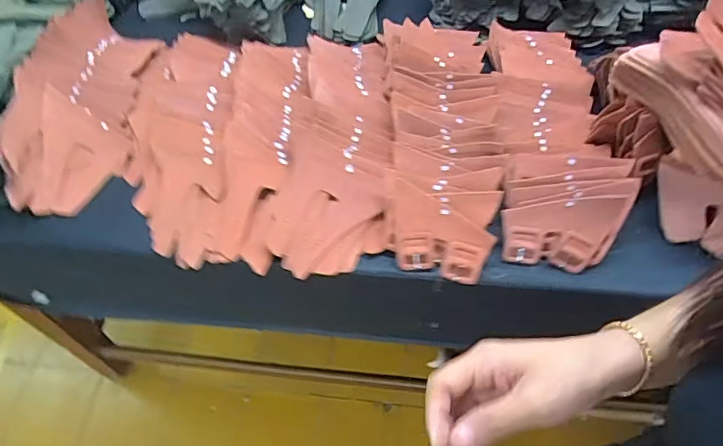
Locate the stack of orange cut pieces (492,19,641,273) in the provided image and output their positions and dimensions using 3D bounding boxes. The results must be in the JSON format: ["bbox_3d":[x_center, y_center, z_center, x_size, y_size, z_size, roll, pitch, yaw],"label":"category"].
[{"bbox_3d":[0.282,-0.147,0.786,0.176,0.077,0.437,0,58,2],"label":"stack of orange cut pieces"}]

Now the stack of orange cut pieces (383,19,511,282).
[{"bbox_3d":[0.120,-0.143,0.789,0.164,0.090,0.449,0,58,2],"label":"stack of orange cut pieces"}]

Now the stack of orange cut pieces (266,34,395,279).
[{"bbox_3d":[-0.043,-0.142,0.798,0.169,0.079,0.447,-1,58,2],"label":"stack of orange cut pieces"}]

